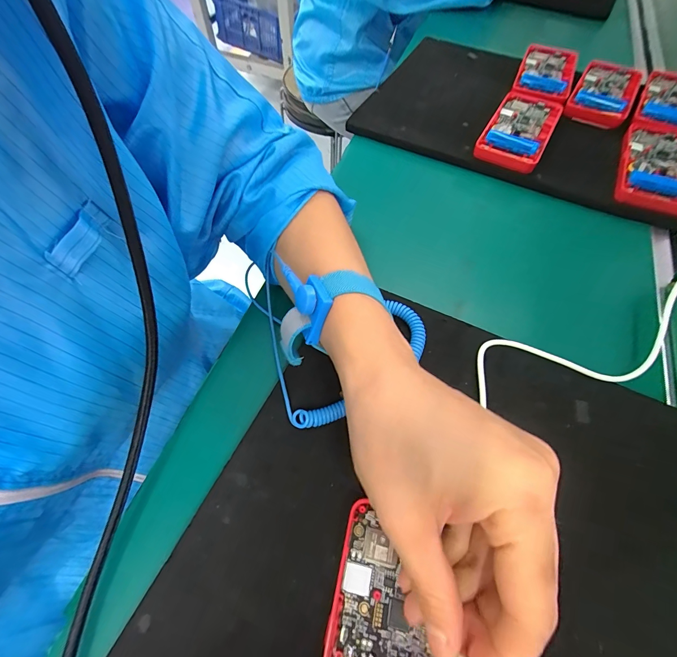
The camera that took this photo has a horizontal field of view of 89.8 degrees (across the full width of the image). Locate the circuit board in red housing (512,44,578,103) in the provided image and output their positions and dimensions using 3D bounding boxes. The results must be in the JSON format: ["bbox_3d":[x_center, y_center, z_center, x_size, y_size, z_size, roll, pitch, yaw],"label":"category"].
[{"bbox_3d":[0.255,-0.311,0.414,0.065,0.018,0.126,23,62,8],"label":"circuit board in red housing"}]

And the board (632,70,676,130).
[{"bbox_3d":[0.375,-0.253,0.378,0.064,0.014,0.130,30,64,17],"label":"board"}]

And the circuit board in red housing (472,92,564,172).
[{"bbox_3d":[0.195,-0.213,0.367,0.062,0.022,0.117,28,64,14],"label":"circuit board in red housing"}]

